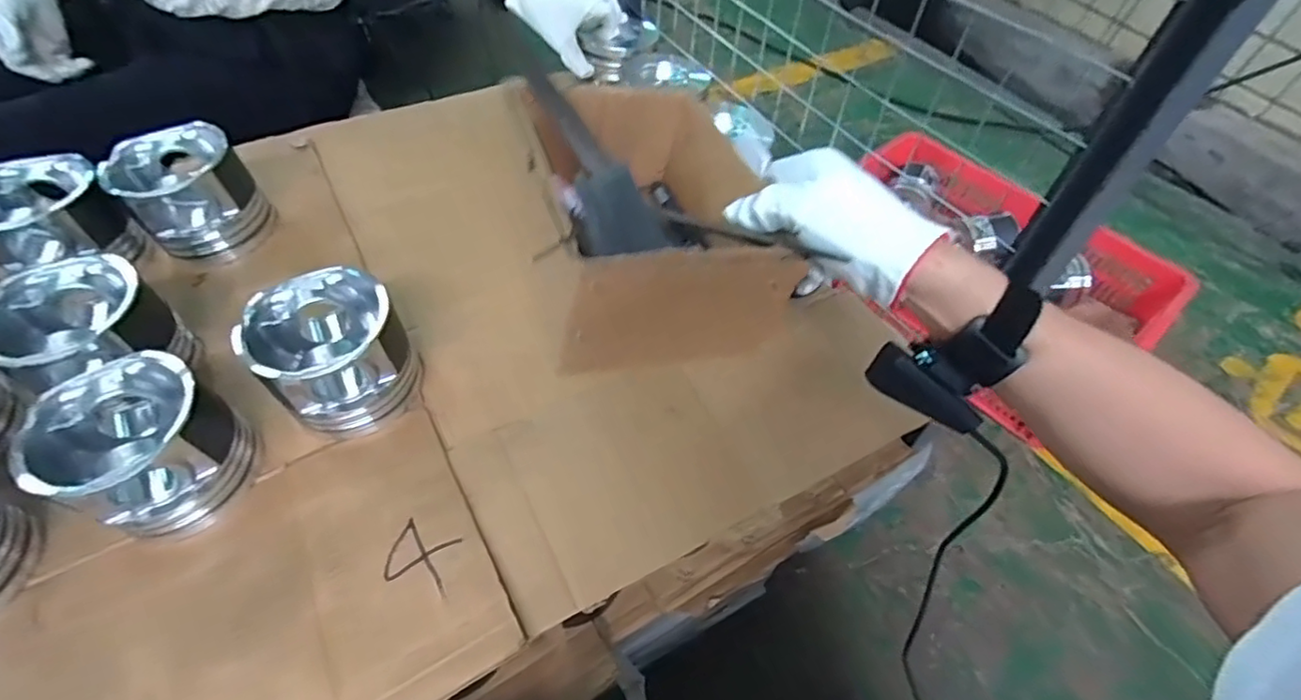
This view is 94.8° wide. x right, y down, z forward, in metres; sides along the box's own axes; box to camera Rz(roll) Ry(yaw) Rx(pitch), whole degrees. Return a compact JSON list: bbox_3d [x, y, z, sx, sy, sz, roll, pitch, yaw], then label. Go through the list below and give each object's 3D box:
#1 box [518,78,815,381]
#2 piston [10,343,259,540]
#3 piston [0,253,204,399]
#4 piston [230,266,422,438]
[{"bbox_3d":[-0.005,-0.094,0.415,0.142,0.091,0.198,-10,55,-13],"label":"box"},{"bbox_3d":[-0.388,0.075,0.459,0.111,0.087,0.114,30,55,15],"label":"piston"},{"bbox_3d":[-0.476,-0.016,0.512,0.112,0.088,0.115,3,54,-4],"label":"piston"},{"bbox_3d":[-0.270,0.004,0.511,0.113,0.092,0.111,37,57,20],"label":"piston"}]

